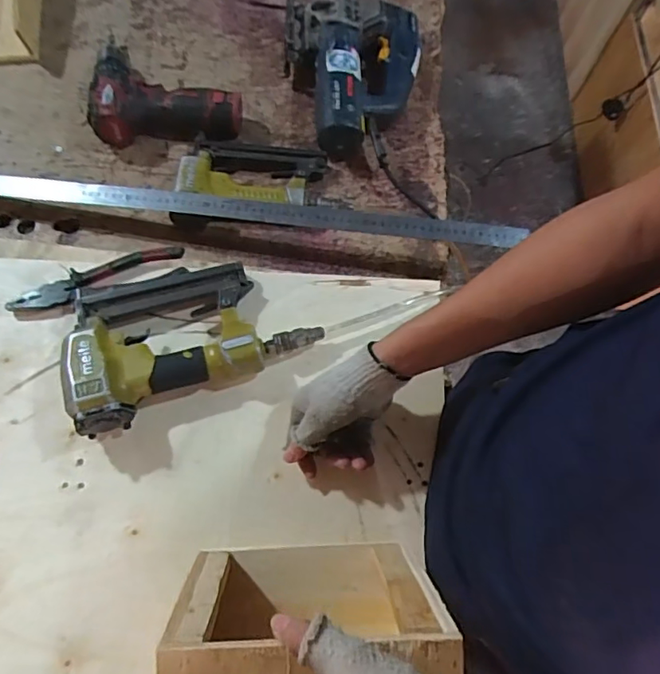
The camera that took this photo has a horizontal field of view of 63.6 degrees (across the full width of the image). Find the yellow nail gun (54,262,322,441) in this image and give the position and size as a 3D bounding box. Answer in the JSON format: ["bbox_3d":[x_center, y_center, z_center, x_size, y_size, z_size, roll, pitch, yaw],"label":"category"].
[{"bbox_3d":[-0.162,-0.021,0.582,0.260,0.059,0.173,-22,72,-11],"label":"yellow nail gun"}]

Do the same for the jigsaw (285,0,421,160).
[{"bbox_3d":[0.033,-0.366,0.745,0.192,0.084,0.234,1,70,-3],"label":"jigsaw"}]

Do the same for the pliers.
[{"bbox_3d":[-0.264,-0.066,0.608,0.193,0.021,0.039,-12,71,-8],"label":"pliers"}]

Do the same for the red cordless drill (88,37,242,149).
[{"bbox_3d":[-0.218,-0.339,0.720,0.192,0.050,0.159,-2,70,-4],"label":"red cordless drill"}]

